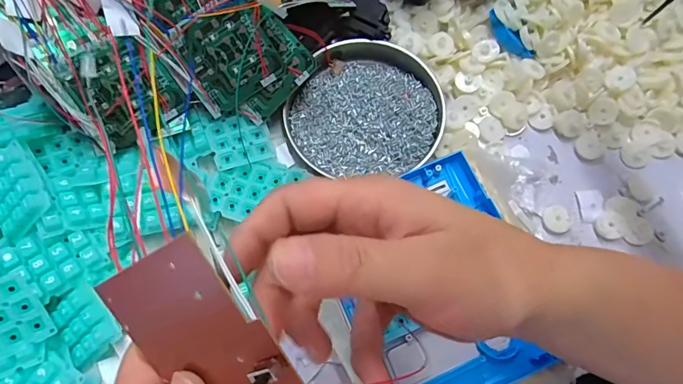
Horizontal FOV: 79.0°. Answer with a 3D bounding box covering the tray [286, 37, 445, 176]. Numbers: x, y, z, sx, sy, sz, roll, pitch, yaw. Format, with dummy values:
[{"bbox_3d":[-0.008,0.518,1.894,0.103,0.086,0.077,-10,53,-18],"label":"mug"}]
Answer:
[{"bbox_3d":[0.020,-0.076,0.372,0.132,0.027,0.122,0,75,1],"label":"tray"}]

